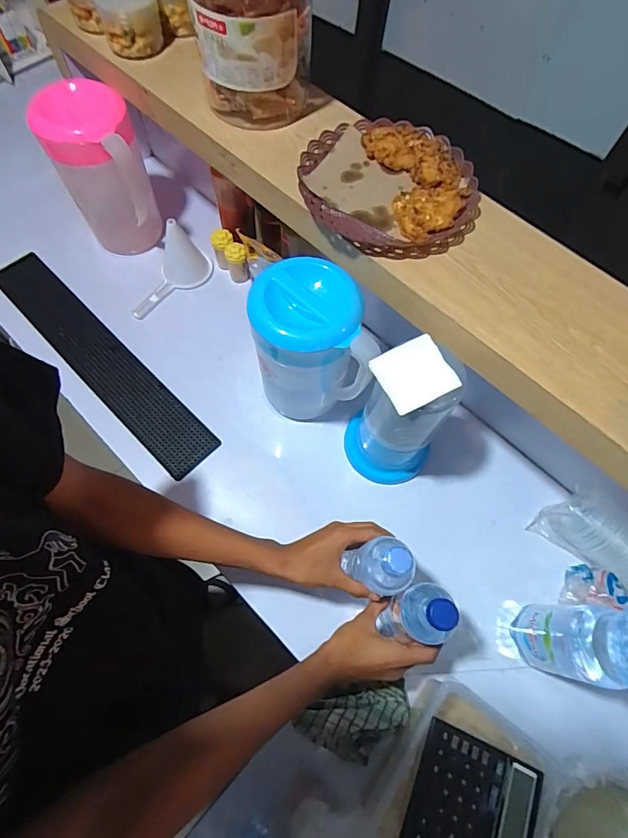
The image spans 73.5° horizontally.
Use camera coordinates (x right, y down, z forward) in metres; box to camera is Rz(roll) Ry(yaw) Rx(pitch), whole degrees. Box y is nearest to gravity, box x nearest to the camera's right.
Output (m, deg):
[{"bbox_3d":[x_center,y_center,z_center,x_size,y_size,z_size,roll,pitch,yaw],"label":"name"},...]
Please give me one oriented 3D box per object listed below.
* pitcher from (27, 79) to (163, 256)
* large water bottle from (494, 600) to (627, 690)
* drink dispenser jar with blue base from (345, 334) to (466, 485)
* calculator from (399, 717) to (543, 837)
[{"bbox_3d":[-0.380,-0.431,0.784,0.148,0.273,0.164,-23,70,-12],"label":"pitcher"},{"bbox_3d":[0.326,0.259,0.478,0.080,0.344,0.081,15,67,4],"label":"large water bottle"},{"bbox_3d":[0.126,0.005,0.620,0.109,0.275,0.115,1,67,-2],"label":"drink dispenser jar with blue base"},{"bbox_3d":[0.175,0.431,0.465,0.131,0.013,0.125,21,68,11],"label":"calculator"}]

